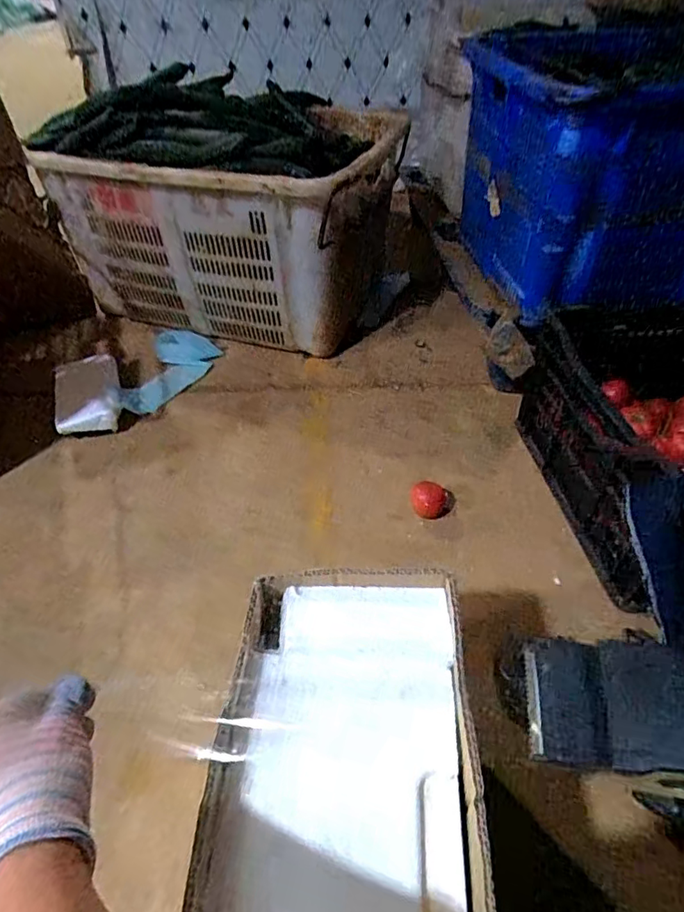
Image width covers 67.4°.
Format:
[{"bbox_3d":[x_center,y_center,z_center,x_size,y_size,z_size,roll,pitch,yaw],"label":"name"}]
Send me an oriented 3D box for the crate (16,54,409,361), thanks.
[{"bbox_3d":[-0.212,-0.539,1.144,0.620,0.436,0.488,14,47,15],"label":"crate"}]

